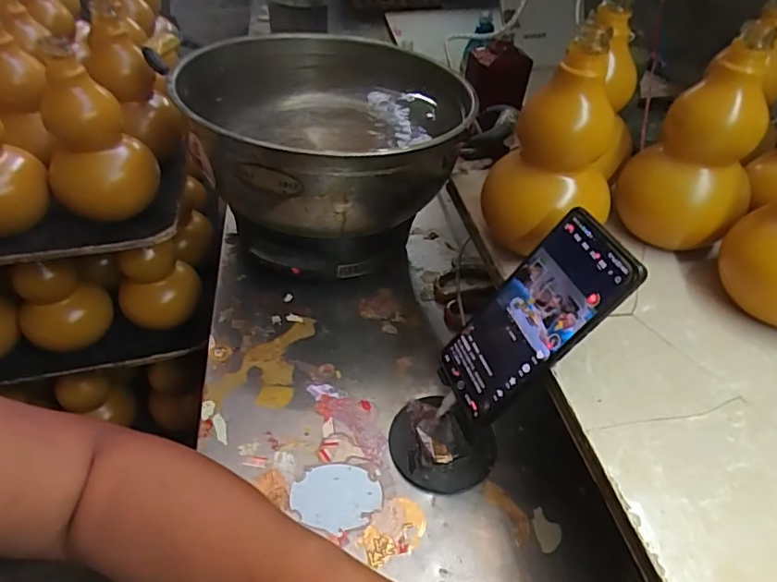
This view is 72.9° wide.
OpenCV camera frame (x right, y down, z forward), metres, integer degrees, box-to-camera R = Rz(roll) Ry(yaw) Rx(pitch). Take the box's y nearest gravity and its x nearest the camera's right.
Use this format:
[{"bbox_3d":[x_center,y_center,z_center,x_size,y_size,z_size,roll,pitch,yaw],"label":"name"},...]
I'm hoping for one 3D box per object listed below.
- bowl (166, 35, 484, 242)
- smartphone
[{"bbox_3d":[-0.051,-0.176,0.577,0.272,0.119,0.290,-2,43,-5],"label":"bowl"},{"bbox_3d":[0.100,0.022,0.377,0.012,0.162,0.073,20,32,-34],"label":"smartphone"}]

